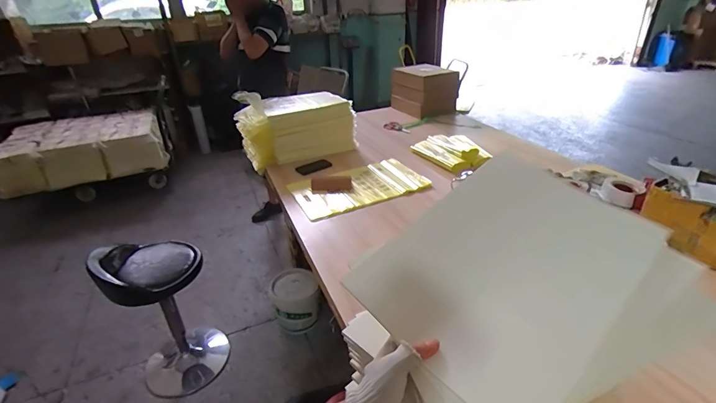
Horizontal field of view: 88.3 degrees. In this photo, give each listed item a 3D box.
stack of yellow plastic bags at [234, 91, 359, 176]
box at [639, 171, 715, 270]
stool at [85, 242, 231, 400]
[{"bbox_3d":[-0.279,-0.339,1.720,0.509,0.283,0.255,-14,32,-19],"label":"stack of yellow plastic bags"},{"bbox_3d":[1.007,0.031,1.055,0.254,0.149,0.251,-16,33,-23],"label":"box"},{"bbox_3d":[-0.831,0.531,1.656,0.384,0.750,0.356,-22,35,-31],"label":"stool"}]

